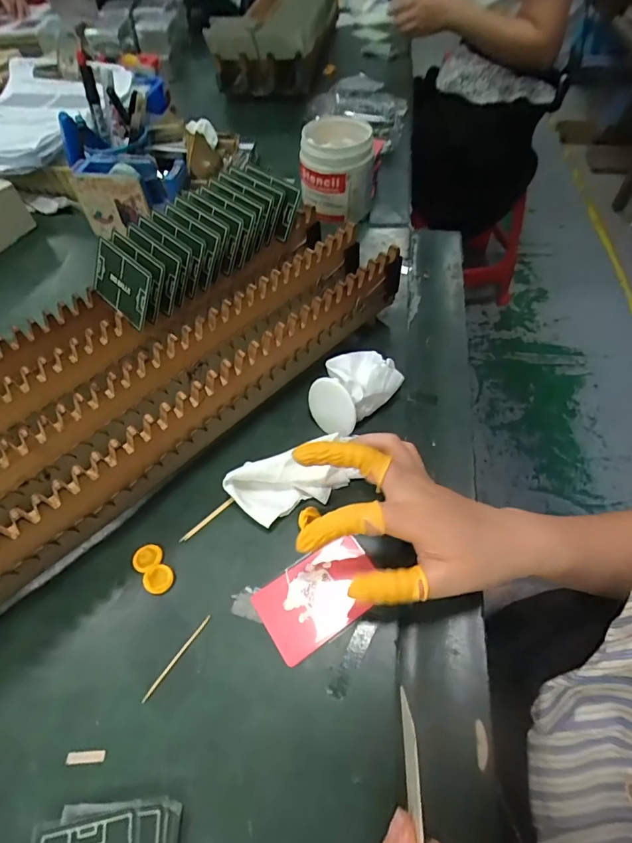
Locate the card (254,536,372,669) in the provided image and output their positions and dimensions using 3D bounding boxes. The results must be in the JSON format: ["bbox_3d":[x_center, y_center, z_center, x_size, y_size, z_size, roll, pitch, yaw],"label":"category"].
[{"bbox_3d":[0.004,0.121,0.313,0.086,0.008,0.055,-28,56,-17],"label":"card"}]

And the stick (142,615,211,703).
[{"bbox_3d":[-0.092,0.156,0.295,0.004,0.004,0.062,30,62,22],"label":"stick"}]

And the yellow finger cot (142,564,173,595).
[{"bbox_3d":[-0.114,0.114,0.322,0.021,0.004,0.020,-2,54,2],"label":"yellow finger cot"}]

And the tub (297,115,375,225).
[{"bbox_3d":[0.028,-0.333,0.590,0.091,0.110,0.087,3,55,6],"label":"tub"}]

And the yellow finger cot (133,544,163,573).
[{"bbox_3d":[-0.126,0.101,0.332,0.021,0.004,0.019,-32,59,-18],"label":"yellow finger cot"}]

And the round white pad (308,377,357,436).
[{"bbox_3d":[0.012,-0.014,0.378,0.047,0.047,0.008,9,24,42],"label":"round white pad"}]

